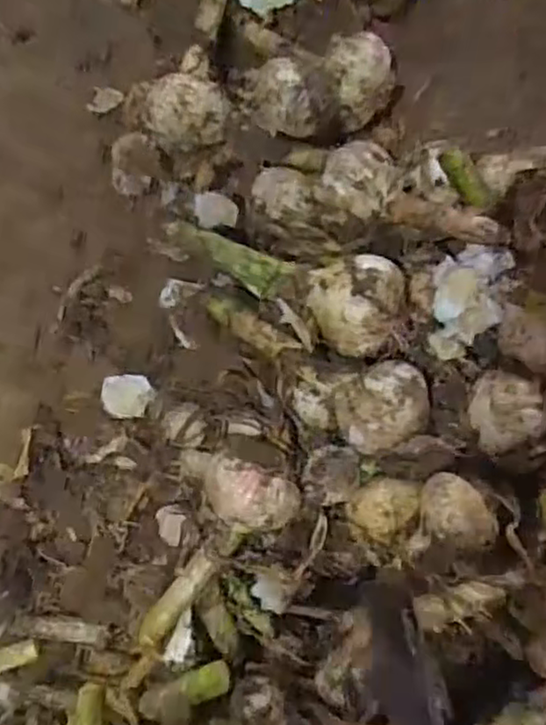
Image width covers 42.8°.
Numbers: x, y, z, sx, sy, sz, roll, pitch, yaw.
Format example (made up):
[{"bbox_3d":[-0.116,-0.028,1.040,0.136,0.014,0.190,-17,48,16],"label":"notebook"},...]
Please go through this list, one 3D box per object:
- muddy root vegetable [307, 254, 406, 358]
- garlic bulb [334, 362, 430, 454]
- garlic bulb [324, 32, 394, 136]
[{"bbox_3d":[0.049,-0.031,0.395,0.051,0.036,0.052,0,85,4],"label":"muddy root vegetable"},{"bbox_3d":[0.062,0.025,0.394,0.051,0.038,0.043,-32,84,0],"label":"garlic bulb"},{"bbox_3d":[0.060,-0.186,0.465,0.045,0.043,0.052,-19,83,2],"label":"garlic bulb"}]

